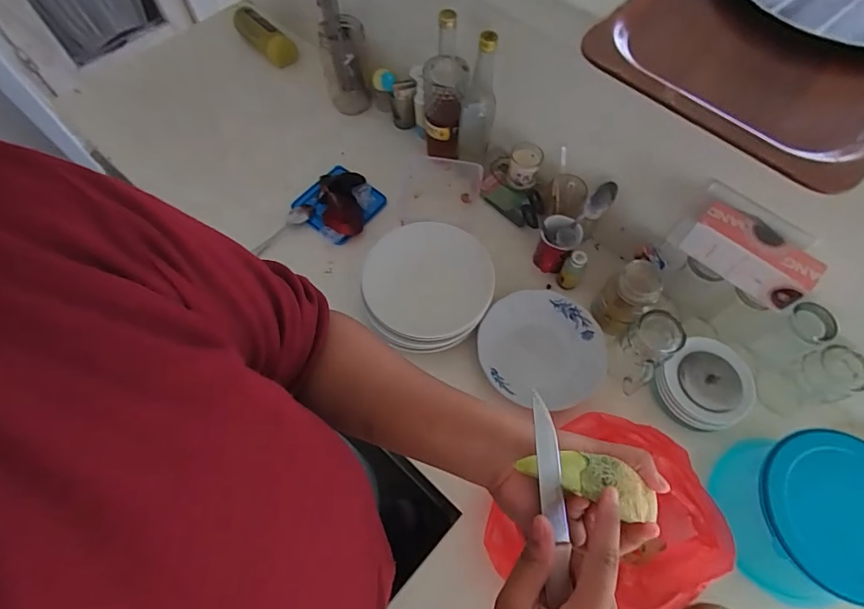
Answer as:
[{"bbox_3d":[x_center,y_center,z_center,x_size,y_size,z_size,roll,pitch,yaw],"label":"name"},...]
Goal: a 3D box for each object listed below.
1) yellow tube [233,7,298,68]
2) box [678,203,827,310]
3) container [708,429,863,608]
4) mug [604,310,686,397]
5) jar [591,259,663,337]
[{"bbox_3d":[-0.381,-0.603,1.047,0.147,0.076,0.049,34,64,-23],"label":"yellow tube"},{"bbox_3d":[0.419,-0.065,0.611,0.150,0.060,0.058,37,70,17],"label":"box"},{"bbox_3d":[0.493,0.278,0.600,0.161,0.143,0.195,3,64,2],"label":"container"},{"bbox_3d":[0.310,0.069,0.699,0.094,0.123,0.077,-39,70,-17],"label":"mug"},{"bbox_3d":[0.304,-0.010,0.724,0.070,0.110,0.070,0,64,0],"label":"jar"}]

